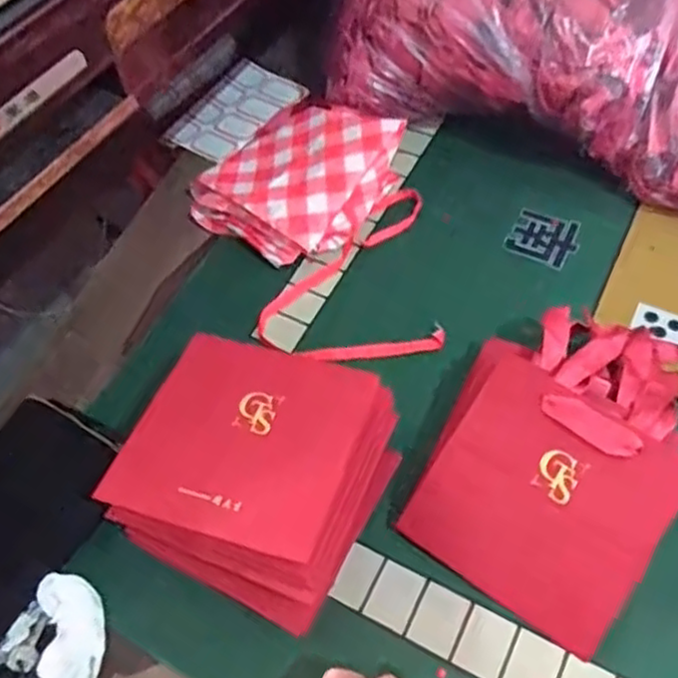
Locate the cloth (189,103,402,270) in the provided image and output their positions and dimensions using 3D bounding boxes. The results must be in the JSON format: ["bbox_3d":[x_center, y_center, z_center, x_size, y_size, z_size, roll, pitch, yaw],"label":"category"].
[{"bbox_3d":[-0.041,-0.147,0.627,0.151,0.059,0.151,30,63,22],"label":"cloth"}]

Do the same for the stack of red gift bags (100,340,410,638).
[{"bbox_3d":[-0.055,0.082,0.462,0.153,0.068,0.161,21,60,17],"label":"stack of red gift bags"}]

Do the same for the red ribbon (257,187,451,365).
[{"bbox_3d":[0.006,-0.055,0.597,0.145,0.015,0.174,-5,56,1],"label":"red ribbon"}]

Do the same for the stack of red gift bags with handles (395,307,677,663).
[{"bbox_3d":[0.154,0.066,0.477,0.154,0.058,0.229,28,63,21],"label":"stack of red gift bags with handles"}]

